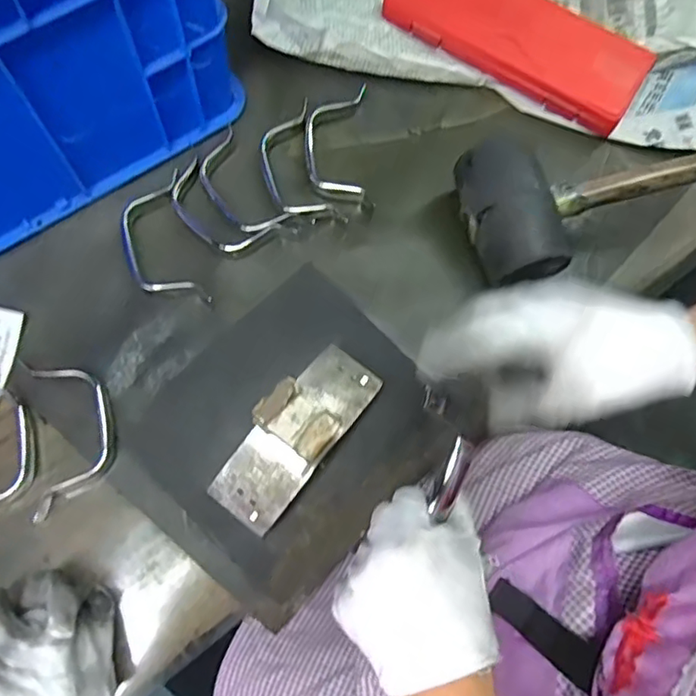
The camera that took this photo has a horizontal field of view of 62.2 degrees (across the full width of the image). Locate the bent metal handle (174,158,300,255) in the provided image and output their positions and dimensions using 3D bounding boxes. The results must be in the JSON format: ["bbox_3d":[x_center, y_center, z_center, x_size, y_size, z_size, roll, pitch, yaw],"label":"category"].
[{"bbox_3d":[-0.105,-0.114,0.491,0.112,0.020,0.054,35,76,11],"label":"bent metal handle"}]

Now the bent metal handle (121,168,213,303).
[{"bbox_3d":[-0.156,-0.088,0.475,0.057,0.018,0.121,-16,74,-9],"label":"bent metal handle"}]

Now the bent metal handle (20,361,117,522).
[{"bbox_3d":[-0.208,0.059,0.429,0.060,0.020,0.120,-13,74,-8],"label":"bent metal handle"}]

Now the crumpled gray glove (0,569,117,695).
[{"bbox_3d":[-0.198,0.194,0.370,0.083,0.060,0.090,-14,75,-8],"label":"crumpled gray glove"}]

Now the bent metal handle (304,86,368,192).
[{"bbox_3d":[-0.012,-0.192,0.525,0.054,0.022,0.116,2,72,-3],"label":"bent metal handle"}]

